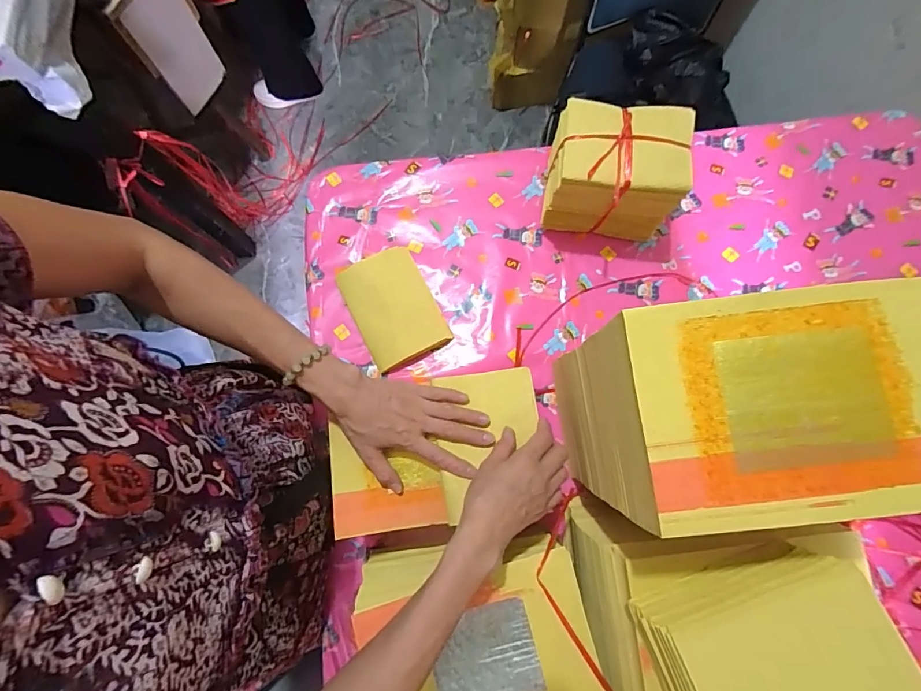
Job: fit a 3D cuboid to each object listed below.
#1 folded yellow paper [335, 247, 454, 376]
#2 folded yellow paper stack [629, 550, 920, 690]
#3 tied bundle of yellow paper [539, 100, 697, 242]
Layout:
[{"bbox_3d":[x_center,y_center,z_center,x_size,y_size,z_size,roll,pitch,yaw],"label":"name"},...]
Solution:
[{"bbox_3d":[-0.099,-0.055,0.651,0.117,0.029,0.165,-27,80,-4],"label":"folded yellow paper"},{"bbox_3d":[0.256,0.253,0.356,0.183,0.072,0.123,-18,79,-3],"label":"folded yellow paper stack"},{"bbox_3d":[0.213,-0.242,0.626,0.165,0.148,0.124,8,79,2],"label":"tied bundle of yellow paper"}]

